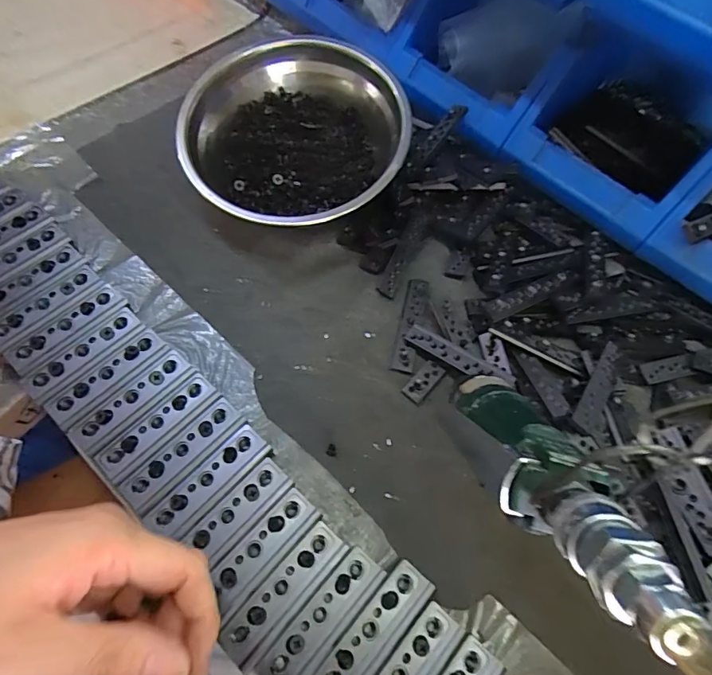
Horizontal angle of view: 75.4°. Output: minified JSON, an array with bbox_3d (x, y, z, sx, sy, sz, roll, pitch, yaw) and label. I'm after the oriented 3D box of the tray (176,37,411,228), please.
[{"bbox_3d":[-0.055,-0.171,0.414,0.186,0.072,0.192,-6,65,-6],"label":"tray"}]

